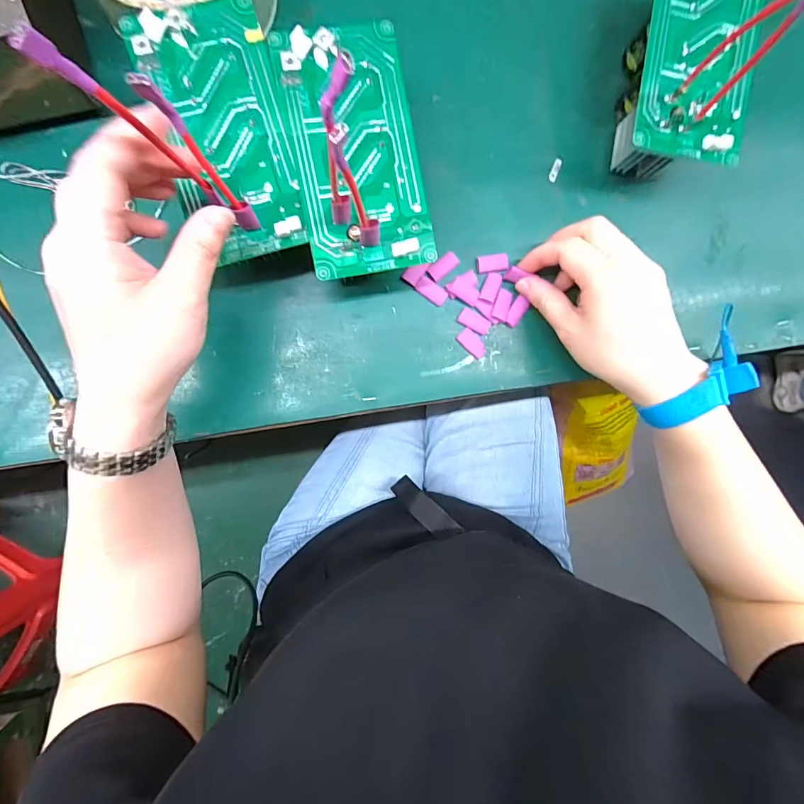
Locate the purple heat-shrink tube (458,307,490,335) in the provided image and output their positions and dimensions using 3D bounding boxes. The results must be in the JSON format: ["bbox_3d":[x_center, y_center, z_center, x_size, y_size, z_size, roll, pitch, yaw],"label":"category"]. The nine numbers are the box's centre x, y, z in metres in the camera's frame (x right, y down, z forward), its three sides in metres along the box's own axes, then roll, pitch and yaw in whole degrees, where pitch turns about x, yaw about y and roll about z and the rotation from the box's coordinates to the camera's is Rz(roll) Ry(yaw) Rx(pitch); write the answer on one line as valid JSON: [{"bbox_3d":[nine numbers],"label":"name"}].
[{"bbox_3d":[0.058,-0.063,0.313,0.026,0.004,0.013,30,89,-5],"label":"purple heat-shrink tube"}]

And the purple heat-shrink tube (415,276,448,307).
[{"bbox_3d":[0.024,-0.086,0.310,0.025,0.004,0.013,35,89,-5],"label":"purple heat-shrink tube"}]

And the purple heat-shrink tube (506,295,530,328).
[{"bbox_3d":[0.091,-0.071,0.317,0.012,0.006,0.023,35,89,-5],"label":"purple heat-shrink tube"}]

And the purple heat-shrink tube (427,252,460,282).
[{"bbox_3d":[0.033,-0.106,0.308,0.025,0.004,0.012,-41,95,-2],"label":"purple heat-shrink tube"}]

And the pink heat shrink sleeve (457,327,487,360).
[{"bbox_3d":[0.057,-0.047,0.314,0.026,0.004,0.014,41,88,-5],"label":"pink heat shrink sleeve"}]

